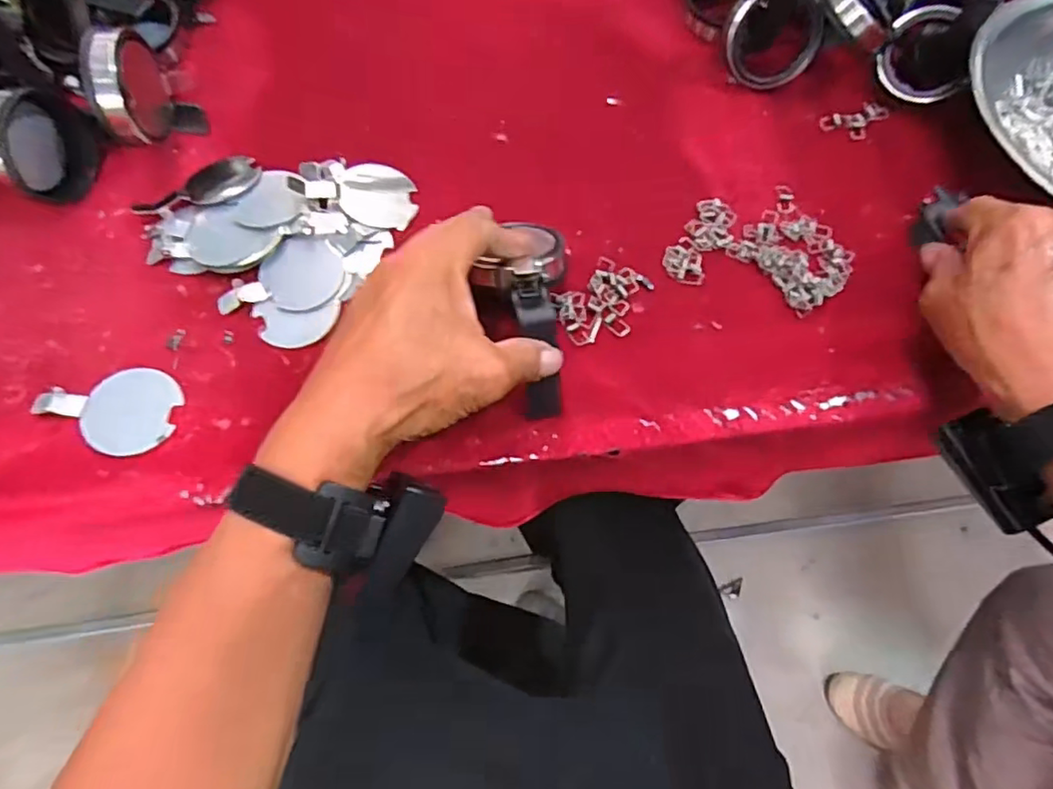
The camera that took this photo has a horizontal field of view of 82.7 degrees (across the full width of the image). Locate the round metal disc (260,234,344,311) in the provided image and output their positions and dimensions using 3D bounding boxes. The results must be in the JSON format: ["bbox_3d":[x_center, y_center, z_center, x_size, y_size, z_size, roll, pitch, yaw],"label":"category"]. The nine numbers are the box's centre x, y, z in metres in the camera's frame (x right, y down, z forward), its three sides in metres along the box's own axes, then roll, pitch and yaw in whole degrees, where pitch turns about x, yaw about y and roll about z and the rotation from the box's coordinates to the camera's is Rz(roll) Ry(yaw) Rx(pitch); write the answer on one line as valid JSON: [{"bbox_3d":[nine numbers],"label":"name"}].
[{"bbox_3d":[-0.148,-0.081,0.393,0.049,0.004,0.051,1,68,-3],"label":"round metal disc"}]

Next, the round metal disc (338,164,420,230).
[{"bbox_3d":[-0.104,-0.140,0.421,0.051,0.004,0.055,7,66,-16],"label":"round metal disc"}]

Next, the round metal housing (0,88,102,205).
[{"bbox_3d":[-0.318,-0.164,0.393,0.023,0.063,0.076,12,68,1],"label":"round metal housing"}]

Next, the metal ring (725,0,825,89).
[{"bbox_3d":[0.185,-0.269,0.447,0.069,0.022,0.069,5,119,10],"label":"metal ring"}]

